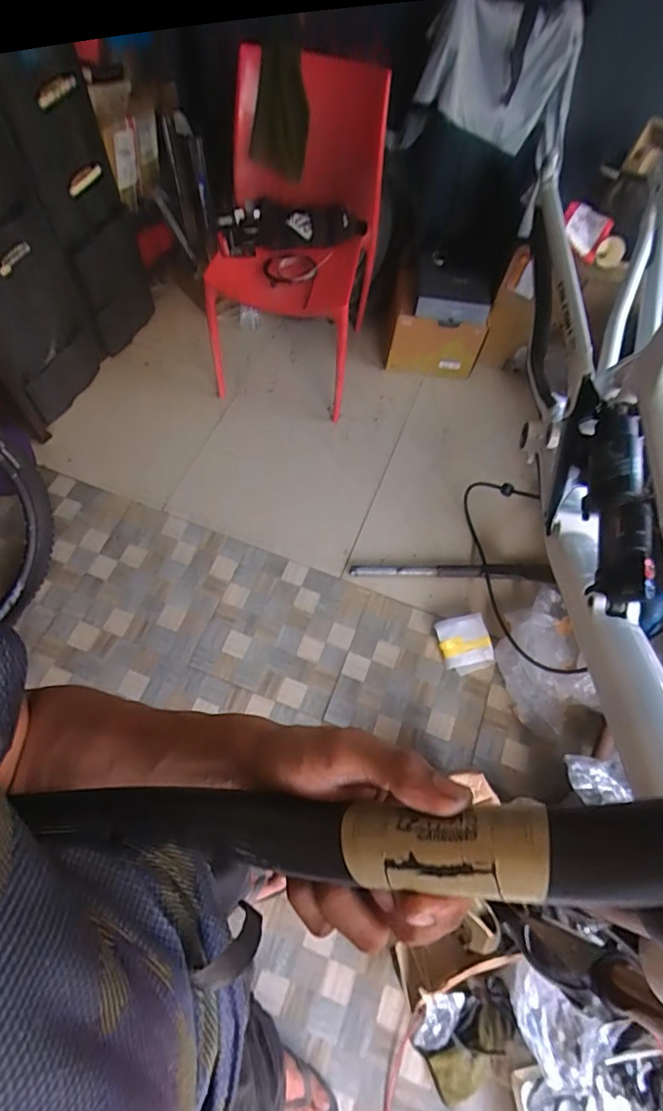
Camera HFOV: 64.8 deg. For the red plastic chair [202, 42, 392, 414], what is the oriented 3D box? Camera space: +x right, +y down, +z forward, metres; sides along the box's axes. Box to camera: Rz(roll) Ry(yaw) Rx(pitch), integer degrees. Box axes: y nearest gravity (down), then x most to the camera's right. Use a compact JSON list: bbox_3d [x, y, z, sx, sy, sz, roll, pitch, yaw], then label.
[{"bbox_3d":[-0.126,-0.946,1.609,0.472,0.823,0.516,15,63,4],"label":"red plastic chair"}]

